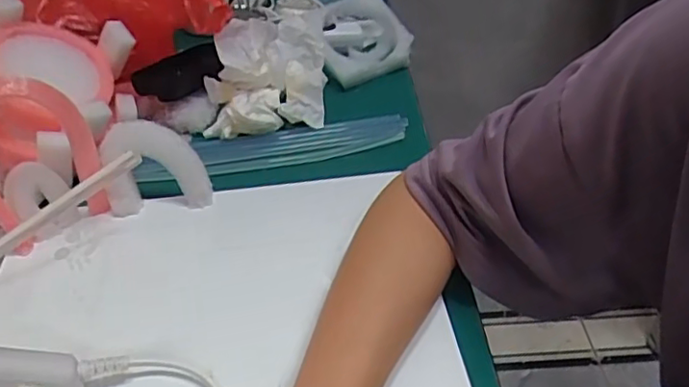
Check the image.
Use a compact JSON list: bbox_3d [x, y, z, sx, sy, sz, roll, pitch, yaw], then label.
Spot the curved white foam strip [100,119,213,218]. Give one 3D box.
[{"bbox_3d":[-0.142,-0.020,0.462,0.076,0.066,0.026,-6,40,-2],"label":"curved white foam strip"}]

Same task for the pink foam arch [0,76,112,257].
[{"bbox_3d":[-0.212,-0.022,0.415,0.081,0.130,0.023,-27,45,-25],"label":"pink foam arch"}]

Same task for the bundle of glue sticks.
[{"bbox_3d":[-0.061,-0.040,0.536,0.233,0.018,0.045,-9,40,-6],"label":"bundle of glue sticks"}]

